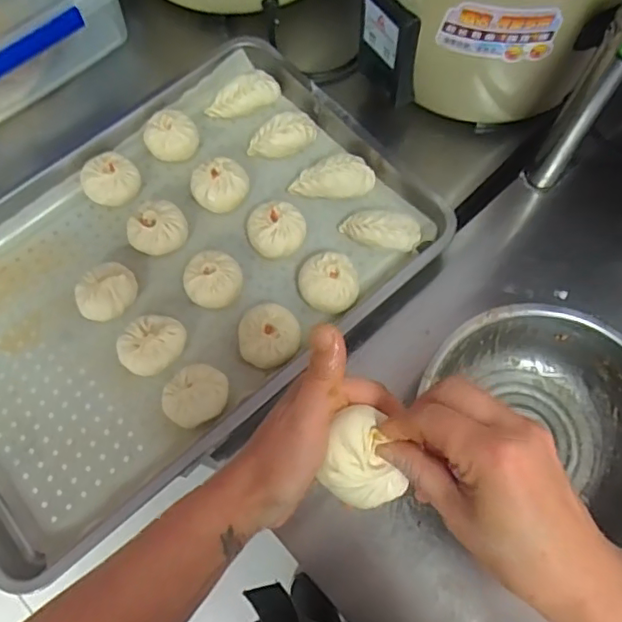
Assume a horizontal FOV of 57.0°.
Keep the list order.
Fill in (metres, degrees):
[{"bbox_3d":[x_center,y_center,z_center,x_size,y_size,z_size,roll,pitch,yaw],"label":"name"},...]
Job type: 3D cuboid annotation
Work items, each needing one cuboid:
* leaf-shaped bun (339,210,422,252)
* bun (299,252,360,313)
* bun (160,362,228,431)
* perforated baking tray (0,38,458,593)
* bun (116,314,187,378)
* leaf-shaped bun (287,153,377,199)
[{"bbox_3d":[0.078,-0.089,0.653,0.088,0.047,0.038,16,71,7],"label":"leaf-shaped bun"},{"bbox_3d":[0.020,-0.028,0.631,0.061,0.045,0.063,0,70,1],"label":"bun"},{"bbox_3d":[-0.119,0.088,0.595,0.068,0.043,0.062,0,70,1],"label":"bun"},{"bbox_3d":[-0.174,-0.043,0.648,0.591,0.046,0.396,-40,74,-12],"label":"perforated baking tray"},{"bbox_3d":[-0.171,0.036,0.616,0.065,0.040,0.071,0,70,1],"label":"bun"},{"bbox_3d":[0.025,-0.156,0.681,0.099,0.044,0.049,-13,70,-3],"label":"leaf-shaped bun"}]

